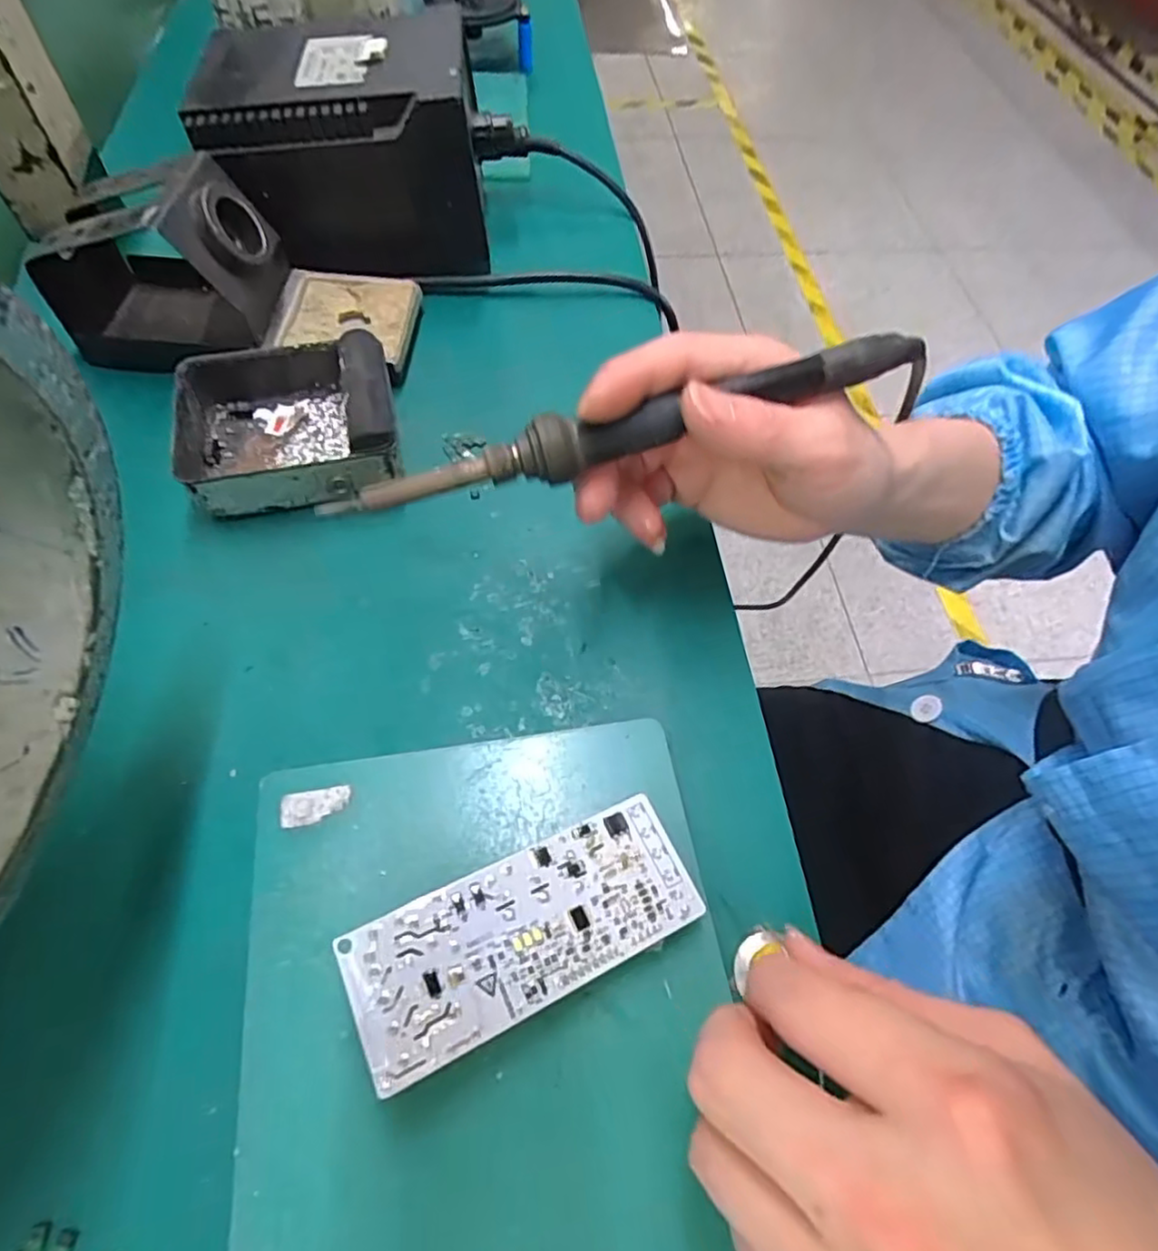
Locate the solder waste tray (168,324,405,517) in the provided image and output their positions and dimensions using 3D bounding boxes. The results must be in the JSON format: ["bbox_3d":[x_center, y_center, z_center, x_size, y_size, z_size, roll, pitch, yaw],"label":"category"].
[{"bbox_3d":[-0.134,-0.093,0.304,0.095,0.039,0.077,-10,59,-10],"label":"solder waste tray"}]

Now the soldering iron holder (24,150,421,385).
[{"bbox_3d":[-0.173,-0.179,0.334,0.172,0.073,0.084,4,58,-2],"label":"soldering iron holder"}]

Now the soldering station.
[{"bbox_3d":[-0.127,-0.267,0.375,0.144,0.094,0.113,-7,59,-9],"label":"soldering station"}]

